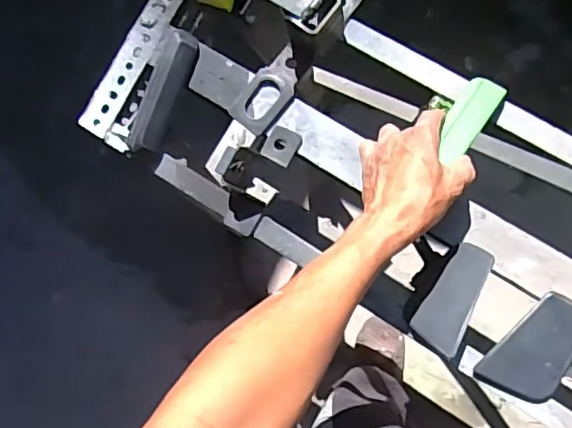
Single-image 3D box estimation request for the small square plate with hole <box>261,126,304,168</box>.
[{"bbox_3d":[-0.005,-0.074,0.622,0.036,0.006,0.039,28,90,9],"label":"small square plate with hole"}]

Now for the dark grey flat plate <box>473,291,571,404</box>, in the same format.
[{"bbox_3d":[0.248,0.134,0.556,0.066,0.009,0.111,41,92,9],"label":"dark grey flat plate"}]

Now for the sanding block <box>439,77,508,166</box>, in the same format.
[{"bbox_3d":[0.184,-0.094,0.576,0.041,0.017,0.102,28,72,9],"label":"sanding block"}]

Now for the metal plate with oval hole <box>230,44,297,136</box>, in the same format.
[{"bbox_3d":[-0.017,-0.137,0.627,0.049,0.009,0.098,37,92,9],"label":"metal plate with oval hole"}]

